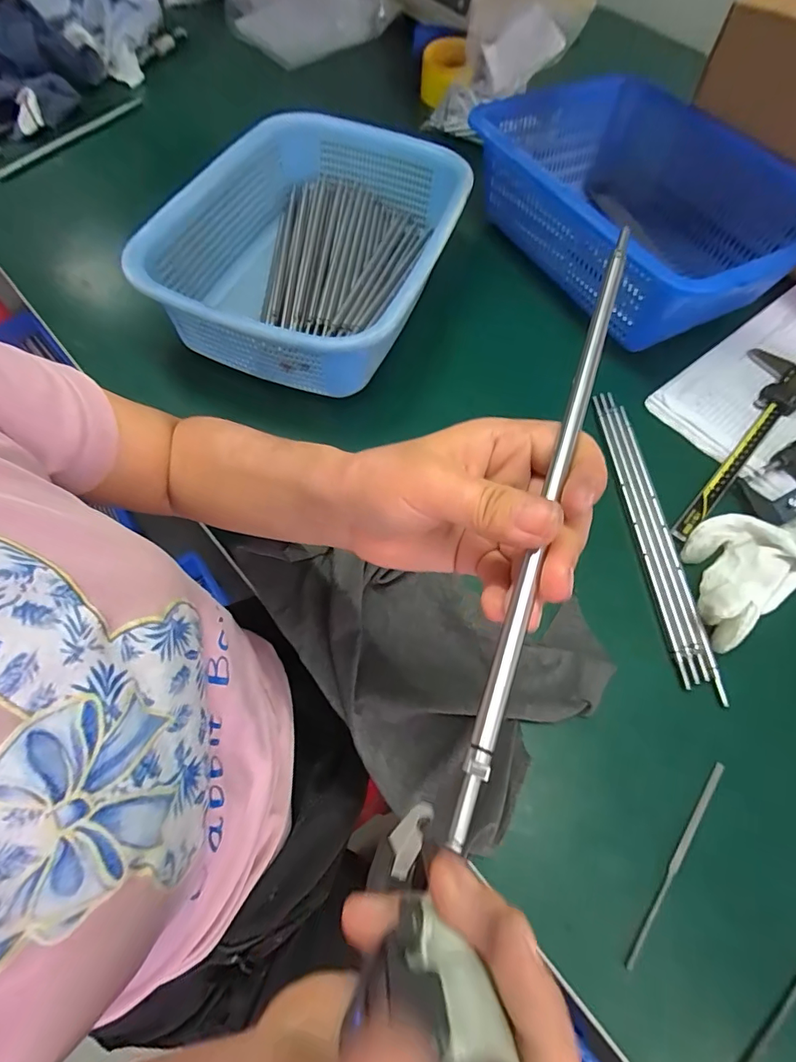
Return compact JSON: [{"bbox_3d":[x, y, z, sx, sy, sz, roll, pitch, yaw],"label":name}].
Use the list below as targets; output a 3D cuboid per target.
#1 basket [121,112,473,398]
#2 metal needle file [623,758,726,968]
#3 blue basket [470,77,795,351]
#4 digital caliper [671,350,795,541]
[{"bbox_3d":[-0.074,-0.281,0.477,0.239,0.090,0.324,20,63,6],"label":"basket"},{"bbox_3d":[0.178,0.206,0.300,0.006,0.004,0.138,39,67,16],"label":"metal needle file"},{"bbox_3d":[0.267,-0.358,0.542,0.262,0.120,0.343,-30,69,-17],"label":"blue basket"},{"bbox_3d":[0.323,-0.088,0.453,0.069,0.016,0.267,40,68,16],"label":"digital caliper"}]

